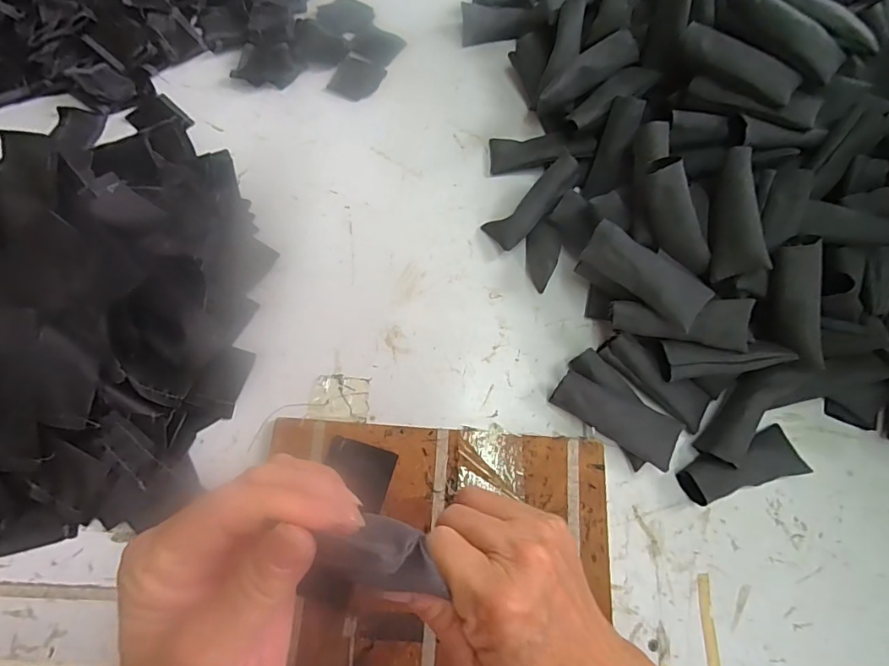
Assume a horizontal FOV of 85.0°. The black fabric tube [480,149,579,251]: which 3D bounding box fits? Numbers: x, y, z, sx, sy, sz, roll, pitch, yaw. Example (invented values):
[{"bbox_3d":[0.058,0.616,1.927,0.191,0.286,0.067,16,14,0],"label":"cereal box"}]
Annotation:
[{"bbox_3d":[0.086,-0.127,0.465,0.038,0.017,0.106,43,93,12],"label":"black fabric tube"}]

